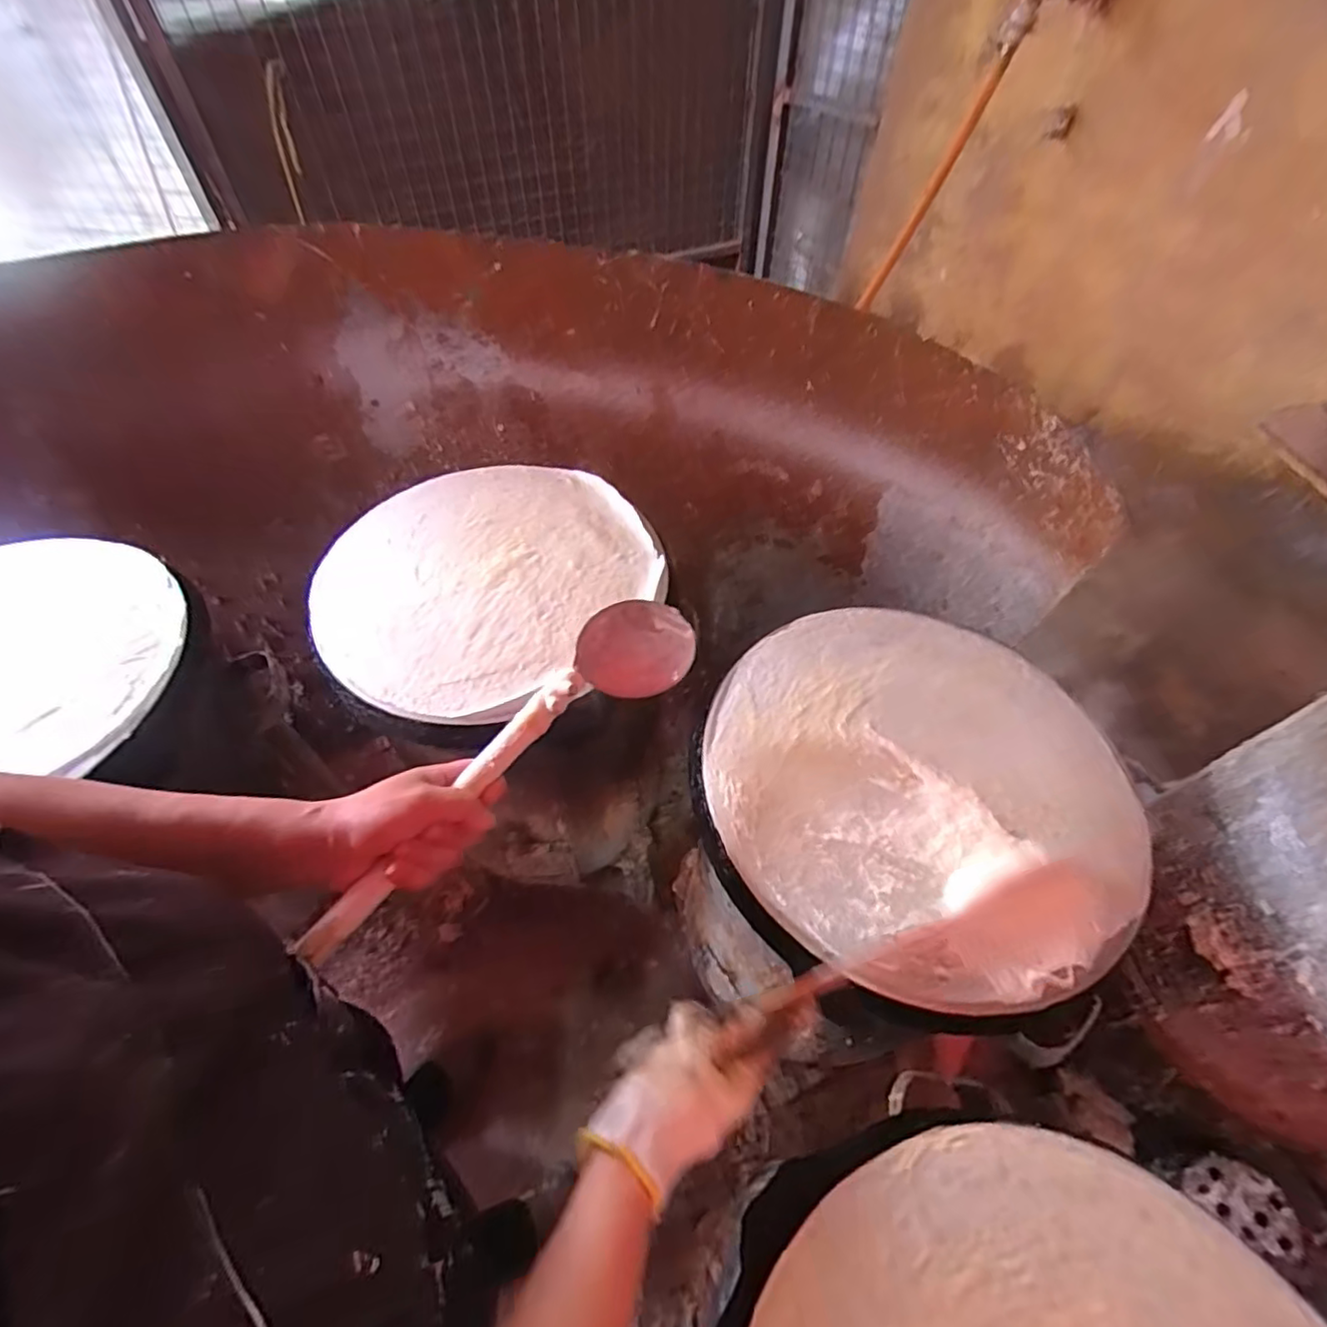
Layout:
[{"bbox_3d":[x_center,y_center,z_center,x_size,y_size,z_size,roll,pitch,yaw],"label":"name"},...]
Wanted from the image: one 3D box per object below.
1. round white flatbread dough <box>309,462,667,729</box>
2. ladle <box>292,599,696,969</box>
[{"bbox_3d":[-0.202,-0.108,0.711,0.339,0.019,0.367,1,53,-1],"label":"round white flatbread dough"},{"bbox_3d":[-0.108,0.071,0.459,0.069,0.082,0.336,34,59,22],"label":"ladle"}]

